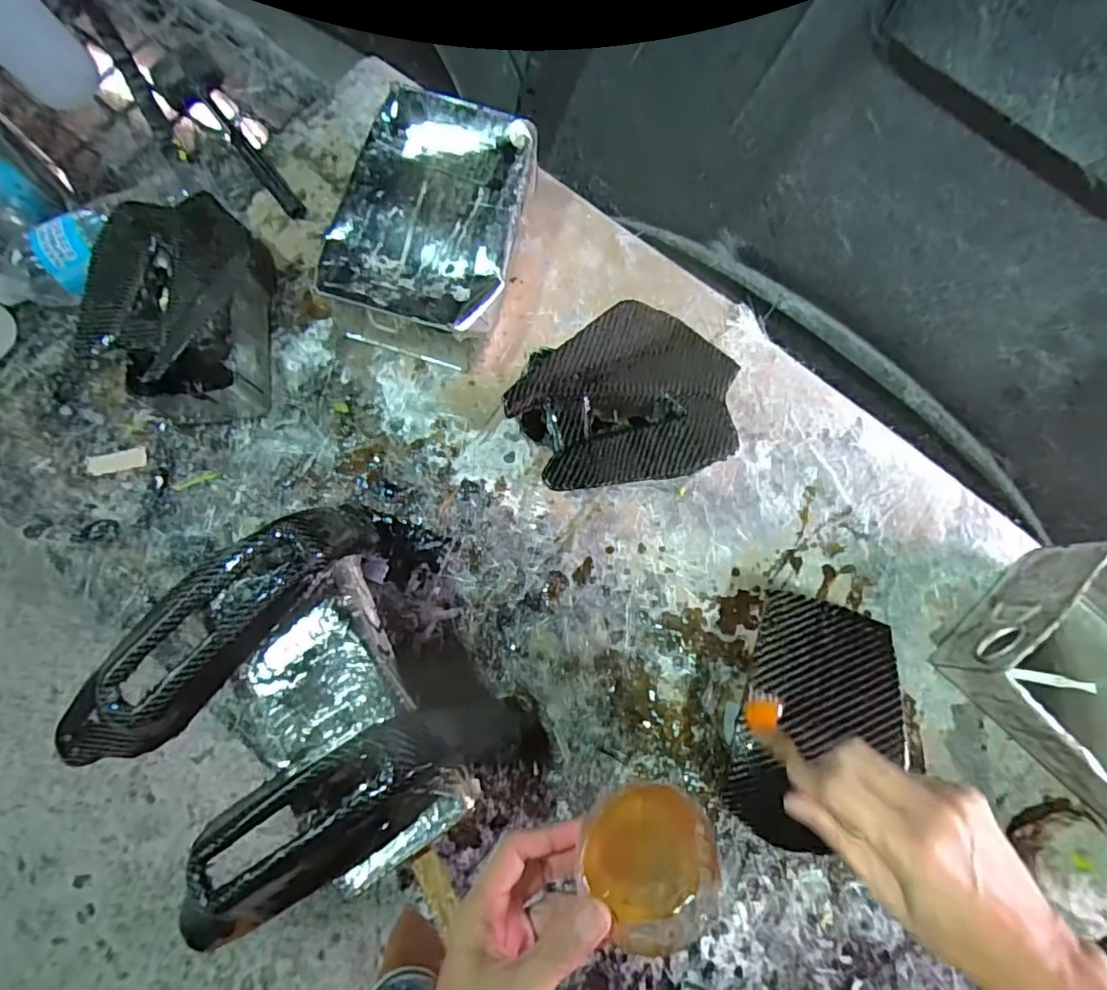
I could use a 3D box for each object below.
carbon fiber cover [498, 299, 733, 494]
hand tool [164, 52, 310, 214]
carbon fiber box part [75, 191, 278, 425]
[{"bbox_3d":[0.065,-0.079,0.489,0.183,0.032,0.148,-28,80,-8],"label":"carbon fiber cover"},{"bbox_3d":[-0.374,-0.409,0.677,0.068,0.049,0.223,-32,80,-8],"label":"hand tool"},{"bbox_3d":[-0.373,-0.189,0.606,0.142,0.106,0.206,-2,77,-2],"label":"carbon fiber box part"}]

